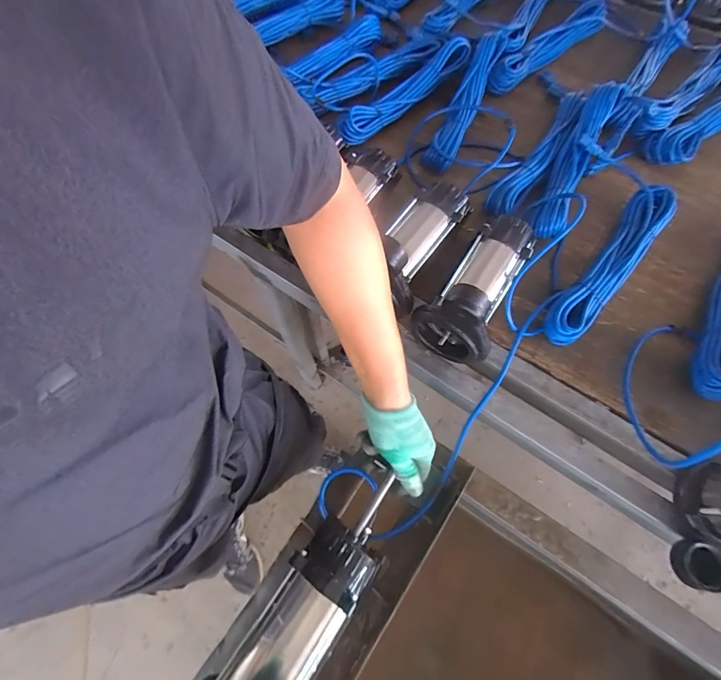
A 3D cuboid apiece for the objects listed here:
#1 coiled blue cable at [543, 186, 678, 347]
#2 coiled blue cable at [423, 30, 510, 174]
[{"bbox_3d":[0.416,-0.129,0.650,0.070,0.059,0.346,38,73,15],"label":"coiled blue cable"},{"bbox_3d":[0.212,-0.483,0.775,0.063,0.051,0.342,23,69,10],"label":"coiled blue cable"}]

